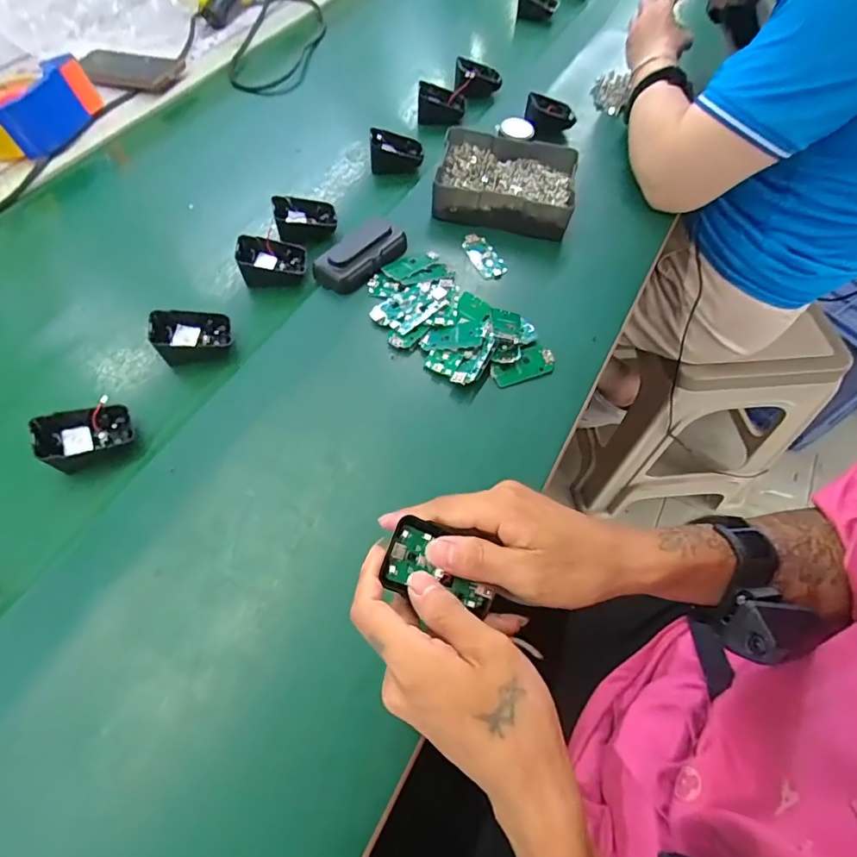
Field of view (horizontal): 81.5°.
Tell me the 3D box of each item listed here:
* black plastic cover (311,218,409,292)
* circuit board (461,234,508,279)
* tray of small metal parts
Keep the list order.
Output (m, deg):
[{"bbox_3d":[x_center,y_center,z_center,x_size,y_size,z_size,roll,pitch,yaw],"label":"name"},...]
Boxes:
[{"bbox_3d":[-0.070,-0.189,0.524,0.050,0.024,0.104,32,65,16],"label":"black plastic cover"},{"bbox_3d":[0.063,-0.194,0.559,0.030,0.008,0.065,-23,63,-13],"label":"circuit board"},{"bbox_3d":[0.091,-0.291,0.587,0.157,0.040,0.124,10,61,5],"label":"tray of small metal parts"}]

